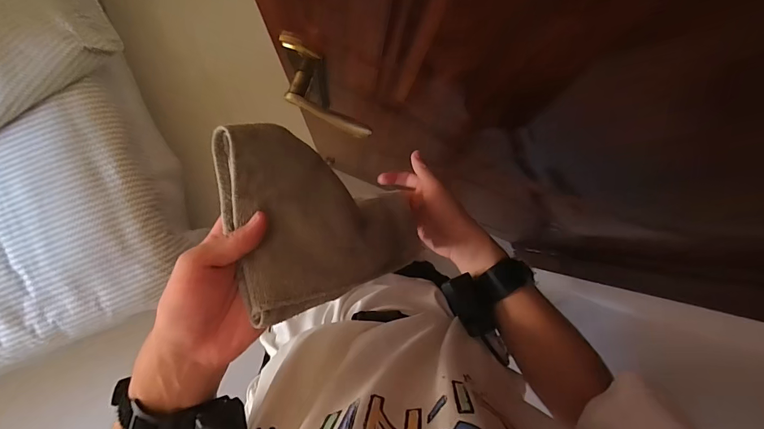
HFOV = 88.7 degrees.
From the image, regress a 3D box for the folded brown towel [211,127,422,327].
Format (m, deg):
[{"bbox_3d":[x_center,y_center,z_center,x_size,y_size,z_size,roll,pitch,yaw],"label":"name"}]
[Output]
[{"bbox_3d":[-0.036,-0.007,0.371,0.039,0.222,0.148,-17,89,40],"label":"folded brown towel"}]

